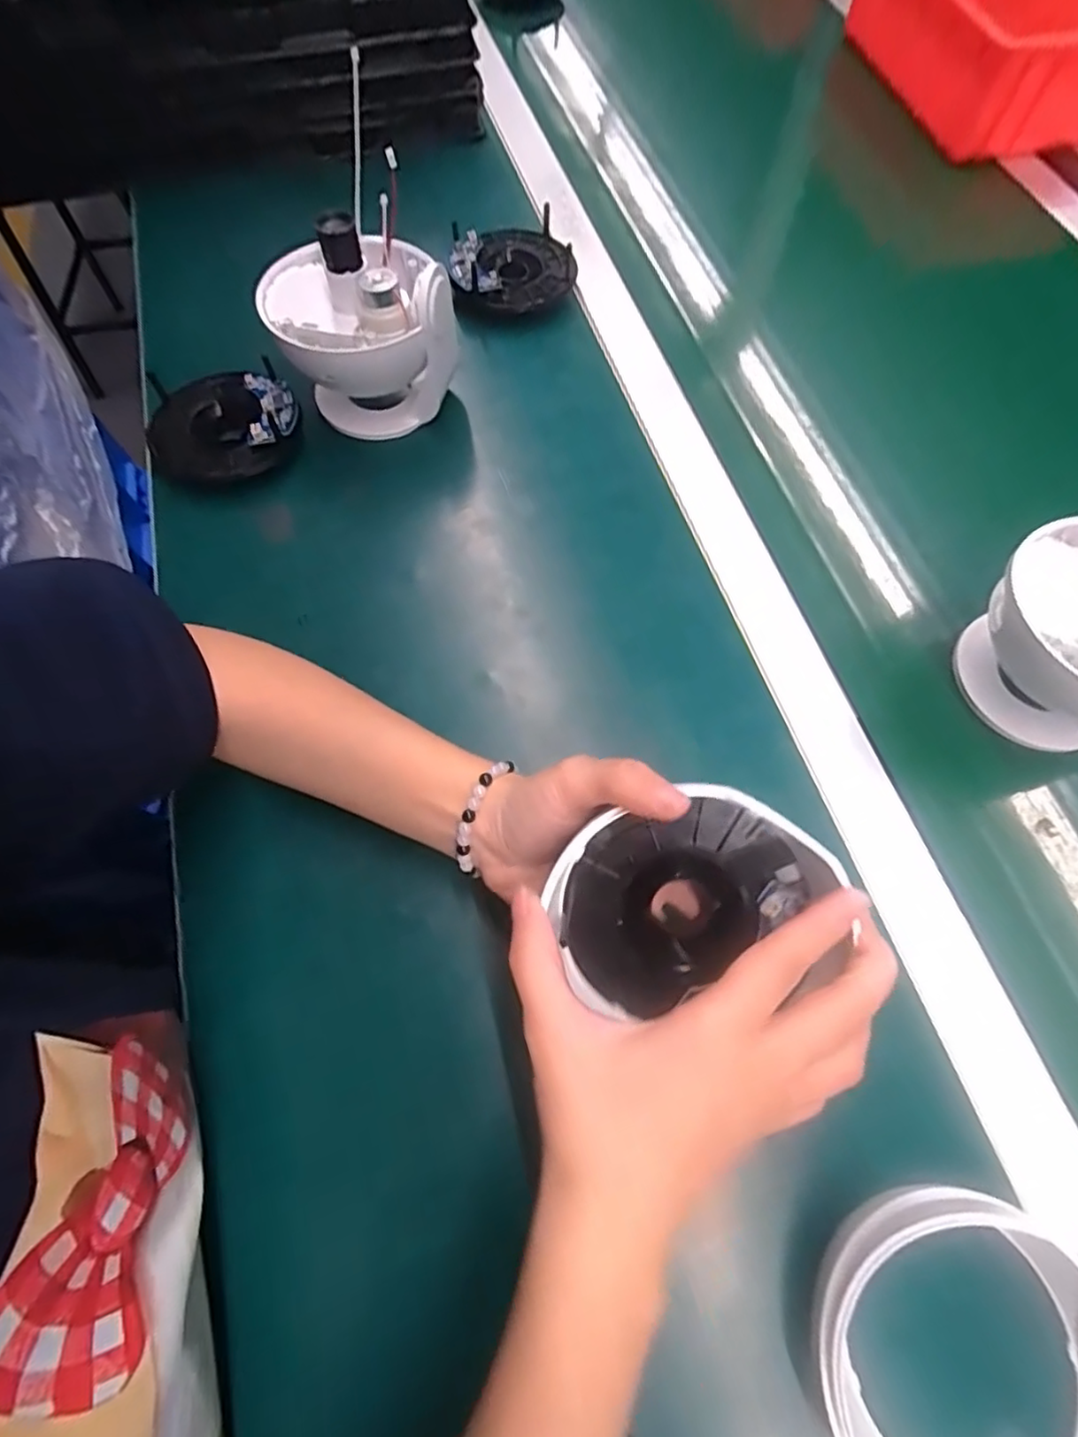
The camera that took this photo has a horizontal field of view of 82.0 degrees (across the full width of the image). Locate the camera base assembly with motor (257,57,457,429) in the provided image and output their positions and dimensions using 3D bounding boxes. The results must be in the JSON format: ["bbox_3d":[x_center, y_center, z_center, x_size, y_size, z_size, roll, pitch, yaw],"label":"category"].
[{"bbox_3d":[-0.123,-0.268,0.422,0.106,0.115,0.112,-23,69,-8],"label":"camera base assembly with motor"}]

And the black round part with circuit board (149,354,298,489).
[{"bbox_3d":[-0.219,-0.206,0.436,0.098,0.029,0.090,0,68,1],"label":"black round part with circuit board"}]

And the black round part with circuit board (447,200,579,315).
[{"bbox_3d":[-0.022,-0.368,0.503,0.096,0.038,0.090,0,68,1],"label":"black round part with circuit board"}]

